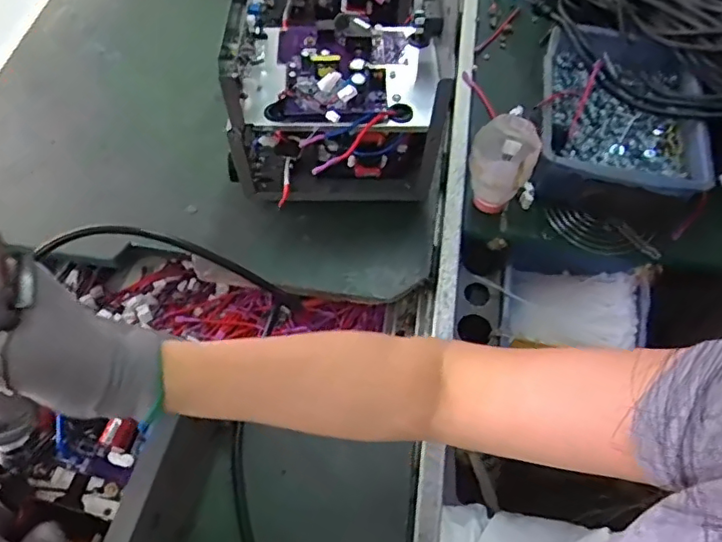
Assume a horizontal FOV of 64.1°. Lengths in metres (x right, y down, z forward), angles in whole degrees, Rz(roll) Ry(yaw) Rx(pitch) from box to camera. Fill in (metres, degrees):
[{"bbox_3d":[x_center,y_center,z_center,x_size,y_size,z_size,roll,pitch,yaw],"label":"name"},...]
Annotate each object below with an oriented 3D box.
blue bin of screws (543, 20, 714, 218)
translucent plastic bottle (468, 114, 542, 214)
[{"bbox_3d":[0.300,-0.187,0.684,0.173,0.087,0.243,11,60,3],"label":"blue bin of screws"},{"bbox_3d":[0.150,-0.107,0.634,0.068,0.106,0.066,22,61,10],"label":"translucent plastic bottle"}]

